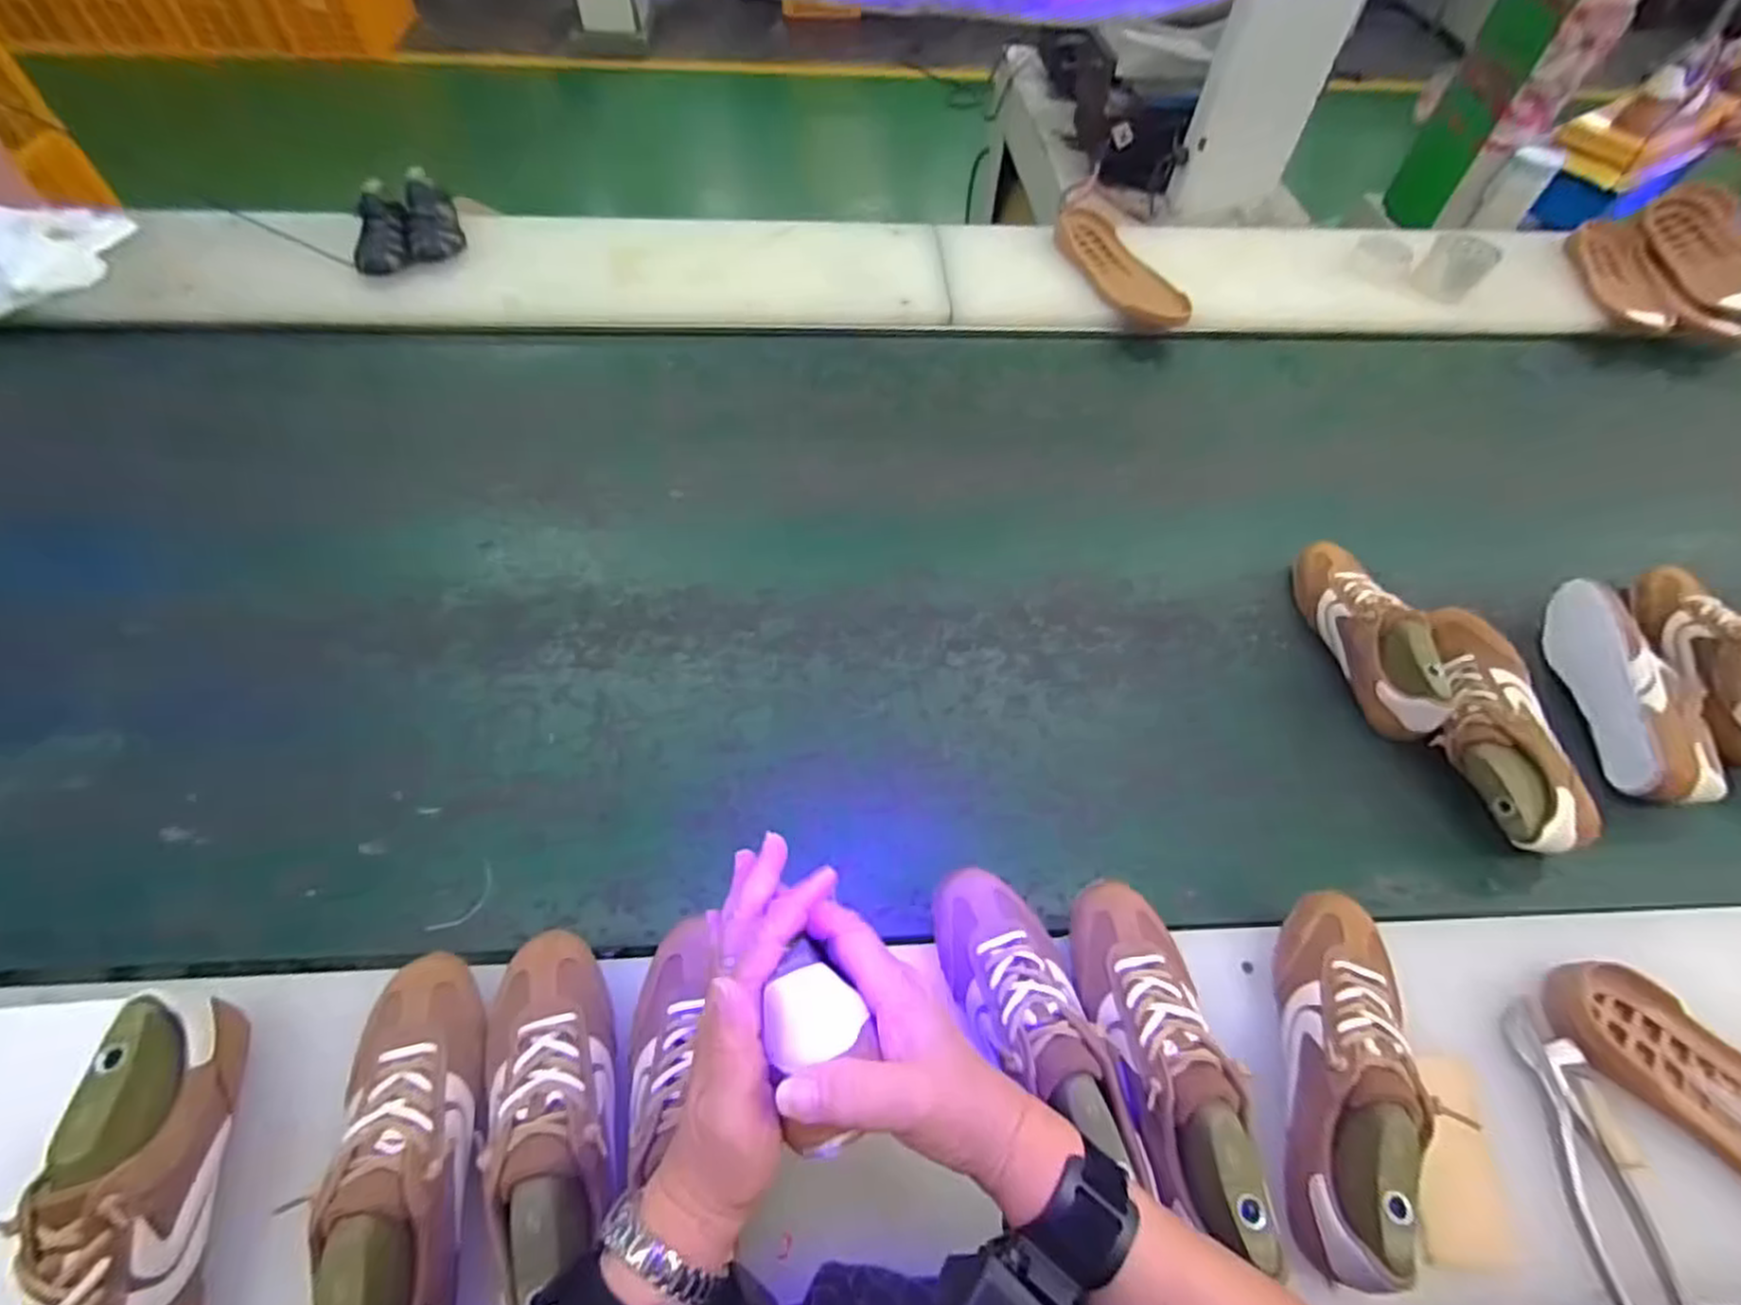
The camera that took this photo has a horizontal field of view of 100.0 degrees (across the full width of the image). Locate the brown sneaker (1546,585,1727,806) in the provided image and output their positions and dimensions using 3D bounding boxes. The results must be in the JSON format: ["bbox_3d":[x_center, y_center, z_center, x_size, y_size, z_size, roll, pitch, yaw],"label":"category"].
[{"bbox_3d":[0.771,0.034,0.741,0.076,0.077,0.242,7,57,1],"label":"brown sneaker"}]

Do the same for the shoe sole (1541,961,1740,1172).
[{"bbox_3d":[0.625,0.325,0.518,0.261,0.027,0.086,35,61,17],"label":"shoe sole"}]

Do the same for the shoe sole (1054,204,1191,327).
[{"bbox_3d":[0.364,-0.588,1.103,0.106,0.035,0.284,-14,59,-13],"label":"shoe sole"}]

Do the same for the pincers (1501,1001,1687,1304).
[{"bbox_3d":[0.492,0.347,0.499,0.048,0.019,0.185,2,57,-3],"label":"pincers"}]

